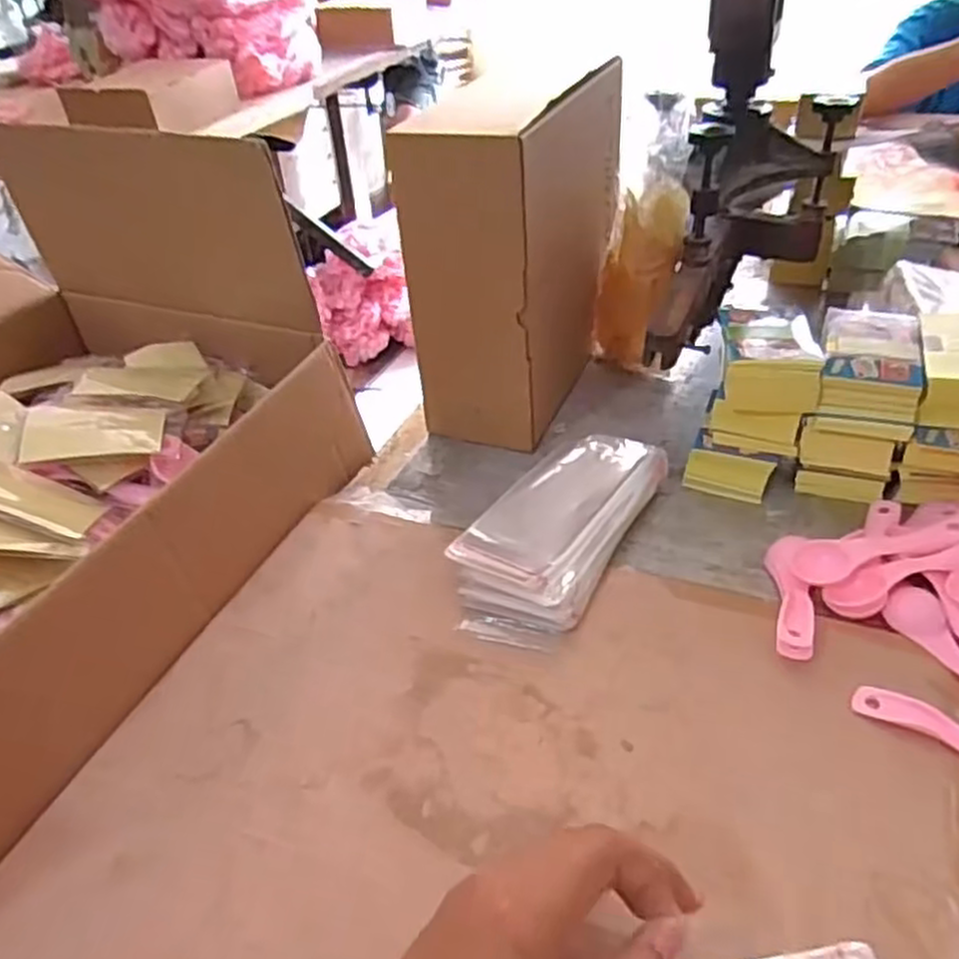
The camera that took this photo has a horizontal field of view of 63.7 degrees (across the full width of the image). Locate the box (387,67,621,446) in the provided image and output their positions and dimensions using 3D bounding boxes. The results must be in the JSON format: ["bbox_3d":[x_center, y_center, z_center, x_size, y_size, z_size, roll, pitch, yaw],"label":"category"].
[{"bbox_3d":[0.040,-0.198,0.669,0.104,0.249,0.253,11,43,22],"label":"box"}]

